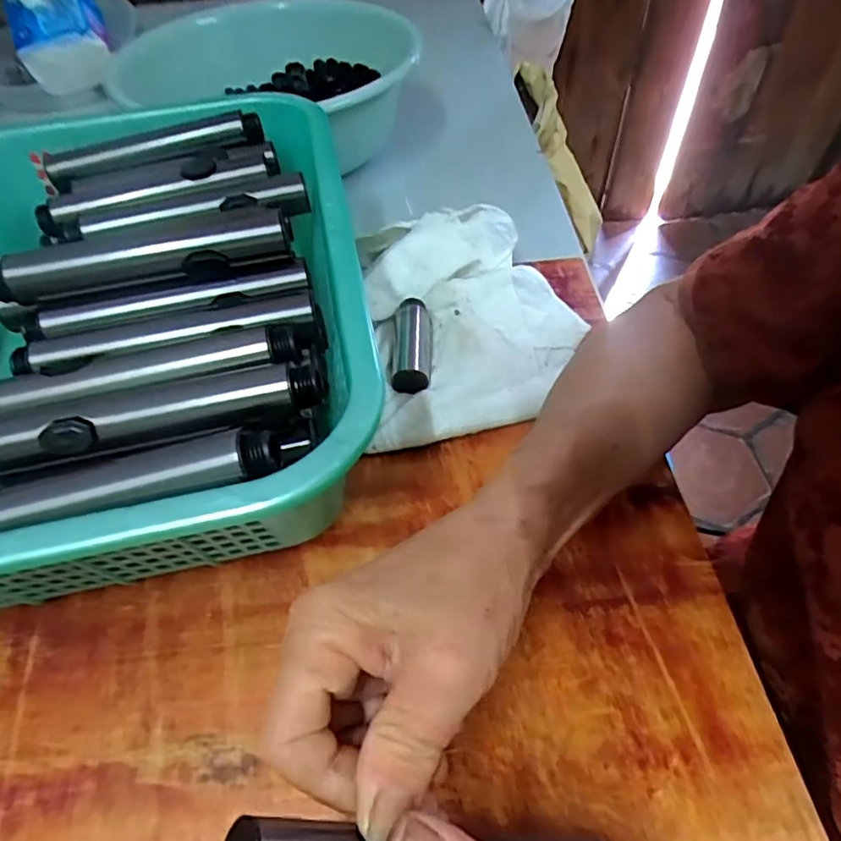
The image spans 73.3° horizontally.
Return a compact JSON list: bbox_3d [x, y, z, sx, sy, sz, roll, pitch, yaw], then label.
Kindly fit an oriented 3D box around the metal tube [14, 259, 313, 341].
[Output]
[{"bbox_3d":[-0.134,-0.065,0.300,0.147,0.013,0.014,-13,52,-7],"label":"metal tube"}]

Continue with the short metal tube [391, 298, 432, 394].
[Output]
[{"bbox_3d":[-0.006,-0.051,0.391,0.025,0.031,0.080,-1,52,2],"label":"short metal tube"}]

